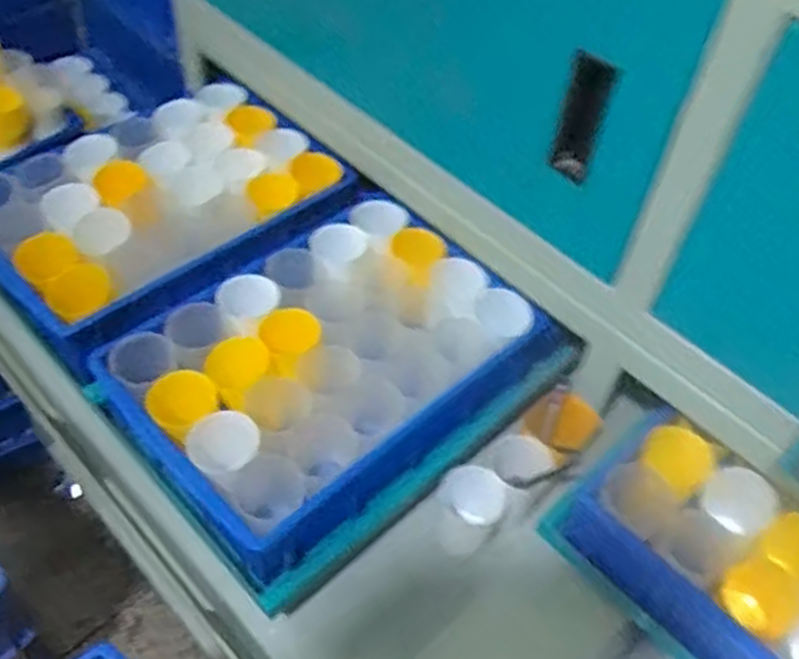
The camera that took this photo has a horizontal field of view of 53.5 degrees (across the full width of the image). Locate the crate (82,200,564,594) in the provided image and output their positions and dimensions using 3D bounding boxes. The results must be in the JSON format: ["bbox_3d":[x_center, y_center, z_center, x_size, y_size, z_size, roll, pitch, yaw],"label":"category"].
[{"bbox_3d":[-0.074,0.030,0.848,0.418,0.100,0.298,-33,60,-29],"label":"crate"}]

